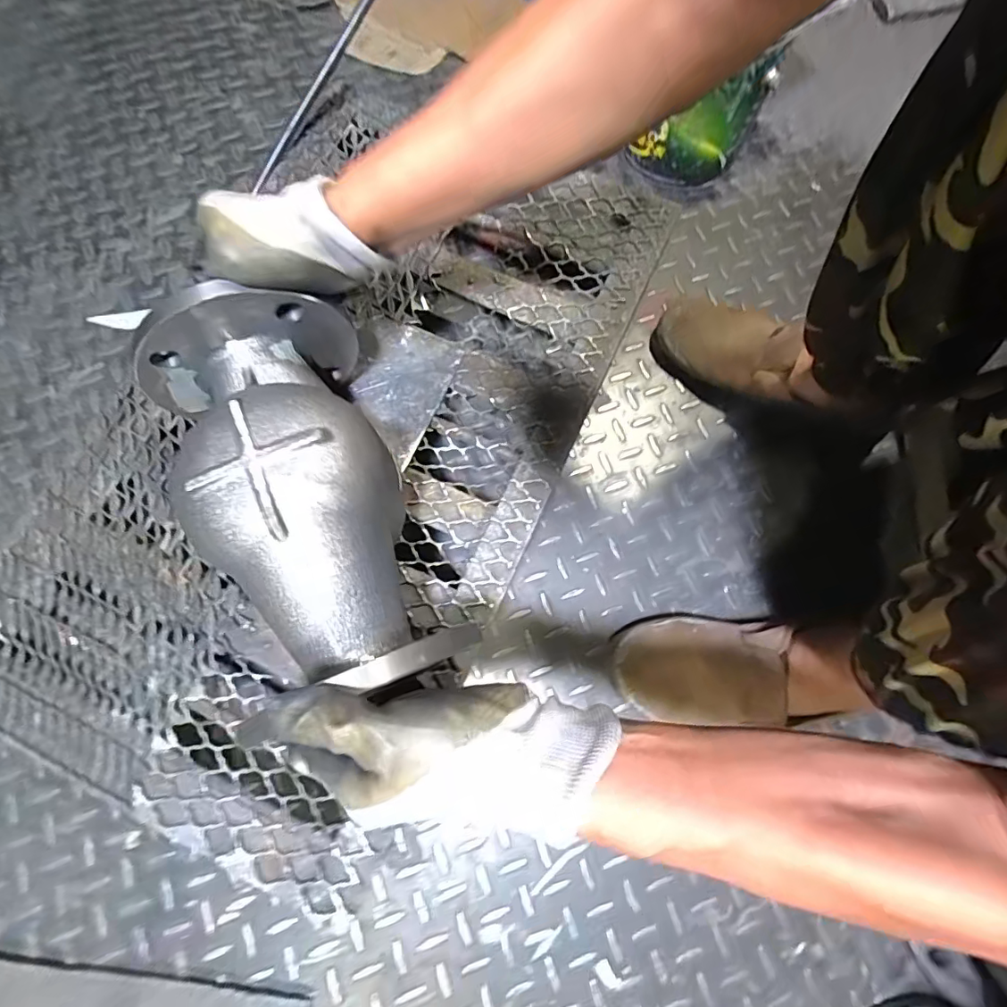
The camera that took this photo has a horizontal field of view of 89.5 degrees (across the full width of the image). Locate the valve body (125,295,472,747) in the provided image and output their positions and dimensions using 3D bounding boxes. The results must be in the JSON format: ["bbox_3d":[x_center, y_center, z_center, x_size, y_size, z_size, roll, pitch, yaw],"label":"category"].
[{"bbox_3d":[-0.130,-0.003,0.349,0.135,0.151,0.270,-26,71,-7],"label":"valve body"}]

